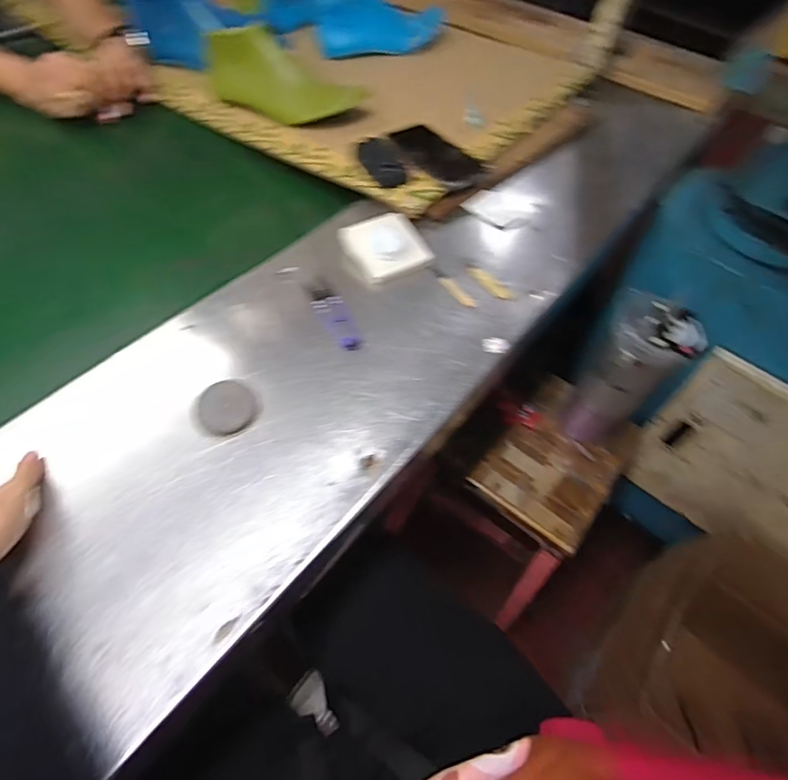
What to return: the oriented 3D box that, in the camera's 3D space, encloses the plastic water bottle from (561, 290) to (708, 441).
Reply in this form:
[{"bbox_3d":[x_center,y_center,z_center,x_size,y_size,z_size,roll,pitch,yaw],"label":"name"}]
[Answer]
[{"bbox_3d":[0.316,-0.018,0.679,0.105,0.232,0.084,37,60,19],"label":"plastic water bottle"}]

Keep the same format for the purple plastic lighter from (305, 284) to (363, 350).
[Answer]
[{"bbox_3d":[-0.065,-0.083,0.537,0.031,0.007,0.105,-21,60,-18],"label":"purple plastic lighter"}]

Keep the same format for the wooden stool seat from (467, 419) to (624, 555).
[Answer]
[{"bbox_3d":[0.236,0.129,0.735,0.174,0.016,0.182,36,60,18],"label":"wooden stool seat"}]

